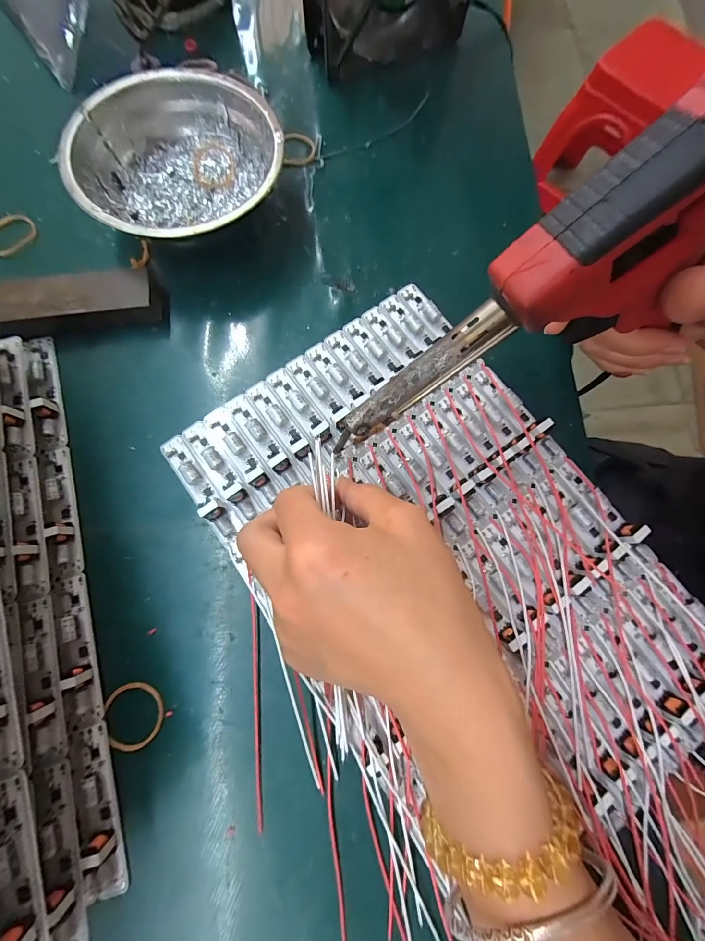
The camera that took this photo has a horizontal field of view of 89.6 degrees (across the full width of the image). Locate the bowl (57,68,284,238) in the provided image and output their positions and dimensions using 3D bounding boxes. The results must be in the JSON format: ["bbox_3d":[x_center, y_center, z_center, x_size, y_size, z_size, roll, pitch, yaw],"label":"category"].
[{"bbox_3d":[-0.107,-0.191,0.231,0.122,0.041,0.125,0,78,0],"label":"bowl"}]

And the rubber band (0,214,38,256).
[{"bbox_3d":[-0.234,-0.161,0.243,0.023,0.006,0.034,41,81,8],"label":"rubber band"}]

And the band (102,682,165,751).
[{"bbox_3d":[-0.113,0.127,0.183,0.030,0.004,0.031,0,78,0],"label":"band"}]

